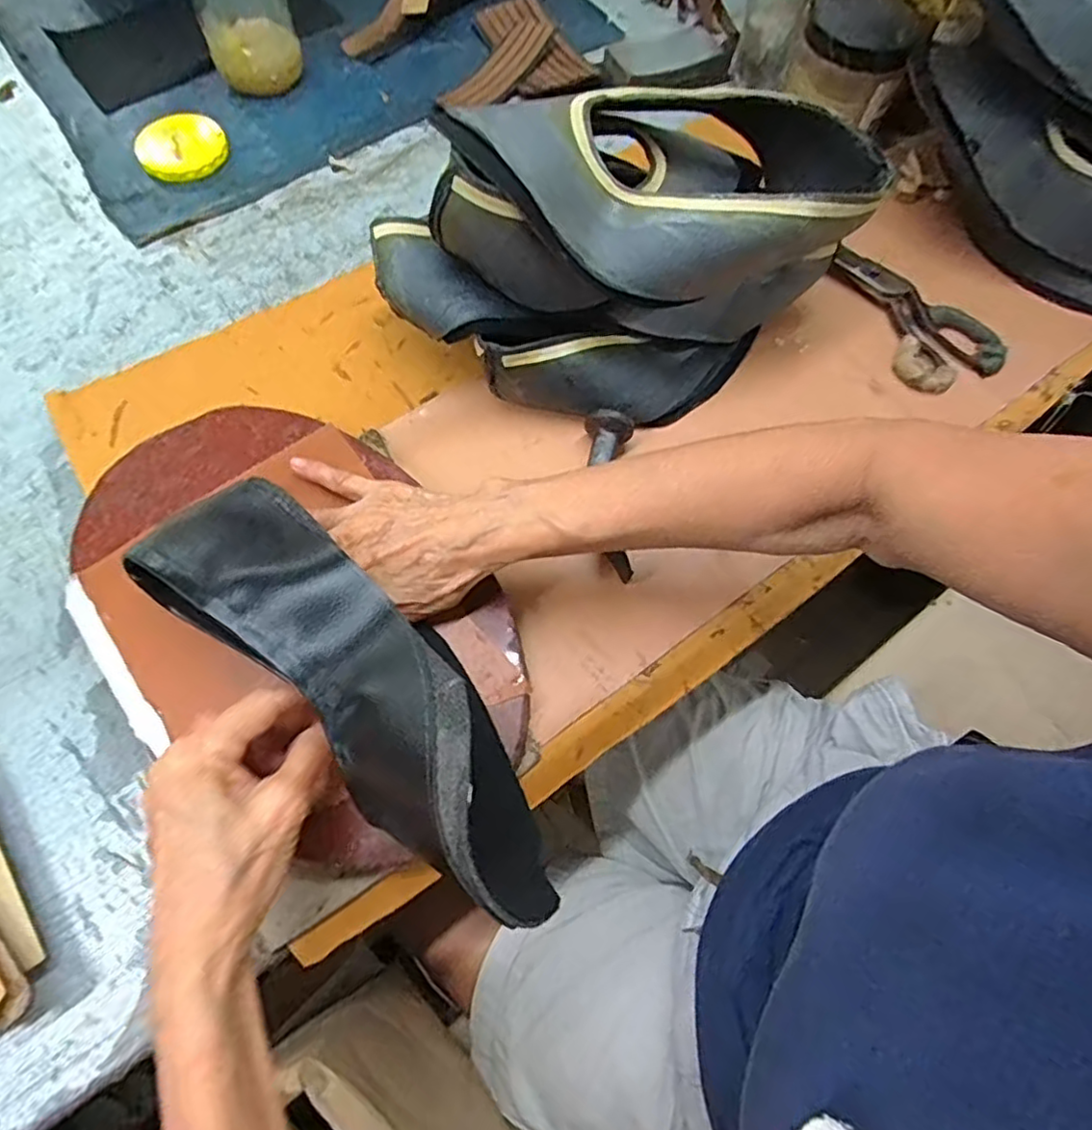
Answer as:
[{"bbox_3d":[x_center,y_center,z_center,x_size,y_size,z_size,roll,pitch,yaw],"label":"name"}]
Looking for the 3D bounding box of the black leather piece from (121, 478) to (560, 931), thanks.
[{"bbox_3d":[-0.086,0.048,0.305,0.074,0.101,0.257,-42,67,-18],"label":"black leather piece"}]

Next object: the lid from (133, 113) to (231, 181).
[{"bbox_3d":[-0.308,-0.354,0.543,0.073,0.017,0.062,-18,69,-10],"label":"lid"}]

